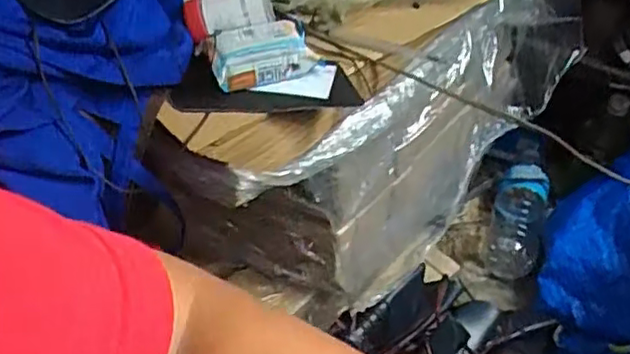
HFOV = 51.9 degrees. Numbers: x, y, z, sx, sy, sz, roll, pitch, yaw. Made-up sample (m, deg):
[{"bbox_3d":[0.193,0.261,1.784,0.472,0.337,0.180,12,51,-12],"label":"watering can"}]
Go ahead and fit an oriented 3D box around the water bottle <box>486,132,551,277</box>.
[{"bbox_3d":[0.318,0.029,1.014,0.088,0.071,0.271,7,44,13],"label":"water bottle"}]

